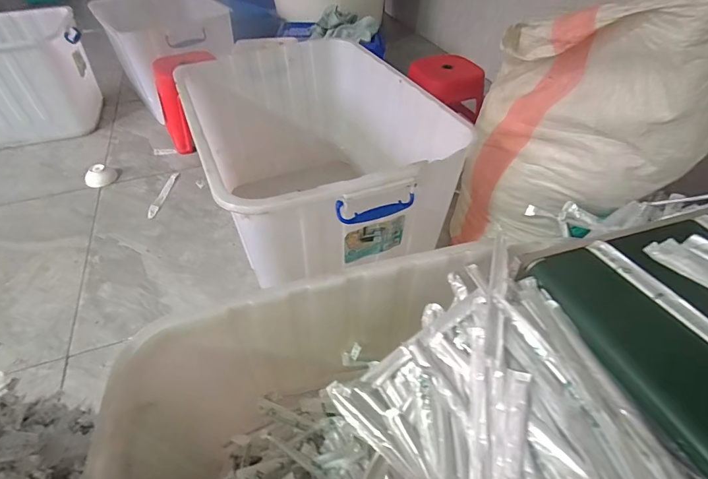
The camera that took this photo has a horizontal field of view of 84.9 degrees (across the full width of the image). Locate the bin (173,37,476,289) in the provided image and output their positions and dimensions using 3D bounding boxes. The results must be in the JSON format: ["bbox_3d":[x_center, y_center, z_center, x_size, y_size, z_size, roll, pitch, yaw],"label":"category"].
[{"bbox_3d":[-0.123,-0.188,1.148,0.556,0.479,0.787,-19,47,-18],"label":"bin"}]

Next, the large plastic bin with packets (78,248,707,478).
[{"bbox_3d":[0.016,0.340,0.555,0.629,0.360,0.515,-14,45,-14],"label":"large plastic bin with packets"}]

